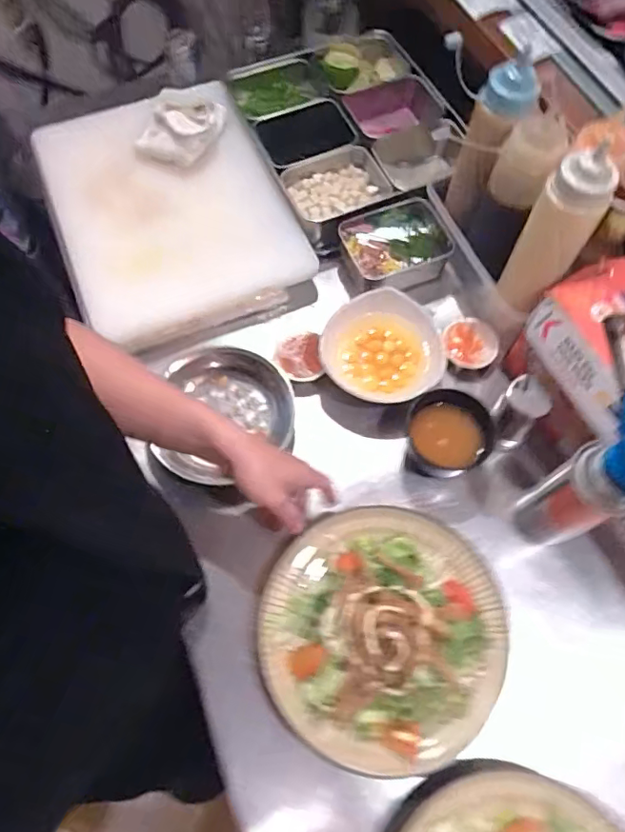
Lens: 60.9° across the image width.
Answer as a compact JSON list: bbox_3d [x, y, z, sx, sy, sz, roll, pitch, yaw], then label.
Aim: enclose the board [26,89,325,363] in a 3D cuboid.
[{"bbox_3d":[-0.206,-0.296,0.745,0.316,0.032,0.366,-22,79,4],"label":"board"}]

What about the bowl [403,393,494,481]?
[{"bbox_3d":[0.156,0.025,0.615,0.091,0.055,0.093,7,67,4],"label":"bowl"}]

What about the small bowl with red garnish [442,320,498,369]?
[{"bbox_3d":[0.203,-0.093,0.680,0.063,0.028,0.066,0,66,1],"label":"small bowl with red garnish"}]

